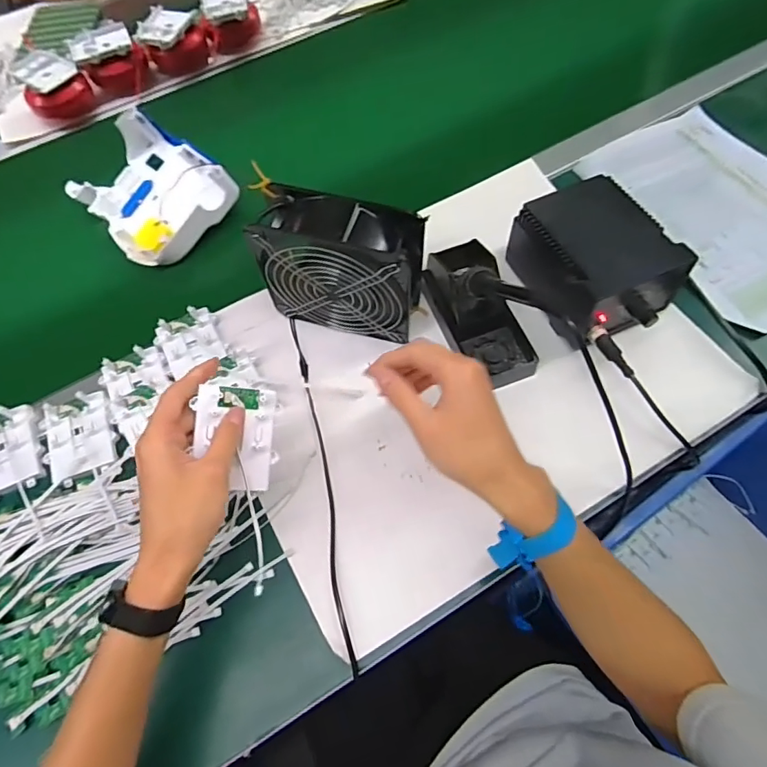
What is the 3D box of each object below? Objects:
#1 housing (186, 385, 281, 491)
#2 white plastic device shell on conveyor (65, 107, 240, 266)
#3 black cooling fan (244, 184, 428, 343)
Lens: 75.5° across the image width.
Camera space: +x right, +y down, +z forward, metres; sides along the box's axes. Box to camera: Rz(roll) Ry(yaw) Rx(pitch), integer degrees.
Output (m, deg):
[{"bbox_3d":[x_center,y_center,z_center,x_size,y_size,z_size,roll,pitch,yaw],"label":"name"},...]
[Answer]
[{"bbox_3d":[-0.113,0.043,0.385,0.061,0.012,0.079,3,83,-22],"label":"housing"},{"bbox_3d":[-0.290,-0.241,0.611,0.144,0.068,0.191,-42,70,-15],"label":"white plastic device shell on conveyor"},{"bbox_3d":[-0.039,-0.108,0.489,0.146,0.149,0.060,15,67,10],"label":"black cooling fan"}]

